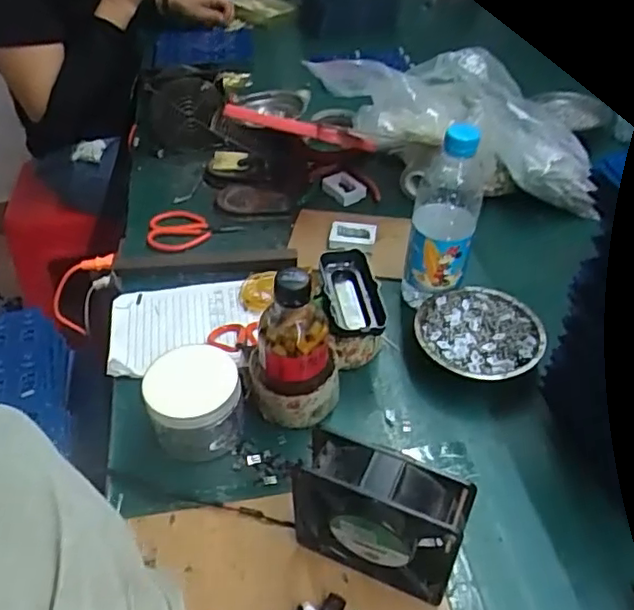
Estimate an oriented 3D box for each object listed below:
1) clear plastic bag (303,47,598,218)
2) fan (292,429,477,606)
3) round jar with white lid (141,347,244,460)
[{"bbox_3d":[0.187,-0.266,0.843,0.385,0.117,0.182,15,45,14],"label":"clear plastic bag"},{"bbox_3d":[0.044,0.156,0.439,0.118,0.121,0.039,19,46,17],"label":"fan"},{"bbox_3d":[-0.110,0.088,0.544,0.078,0.064,0.077,1,44,-1],"label":"round jar with white lid"}]

